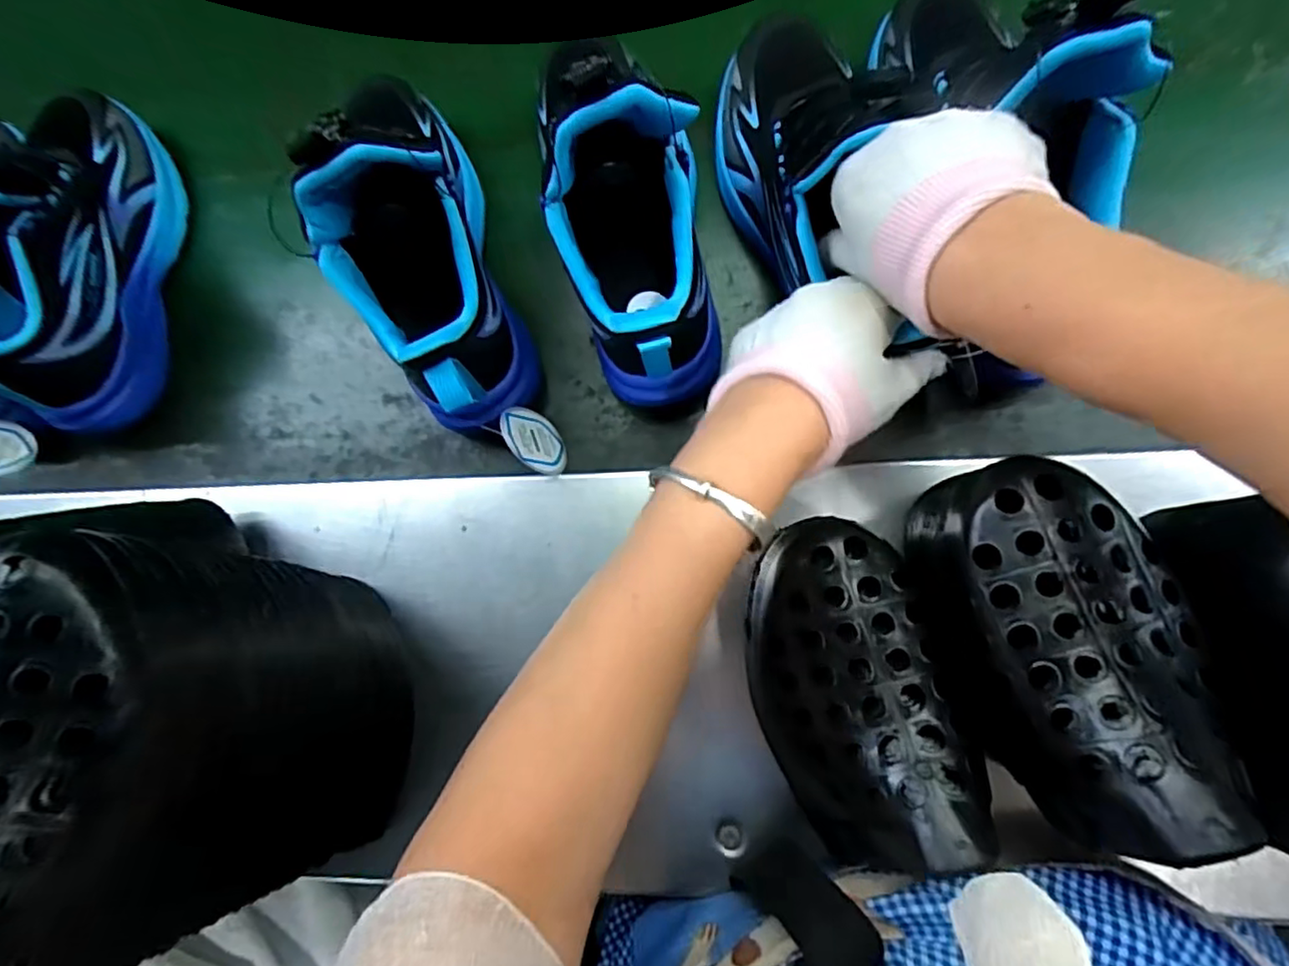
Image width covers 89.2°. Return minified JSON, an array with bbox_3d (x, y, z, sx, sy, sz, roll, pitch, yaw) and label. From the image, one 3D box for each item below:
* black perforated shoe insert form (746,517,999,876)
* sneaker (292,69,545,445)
[{"bbox_3d":[0.093,0.092,0.290,0.082,0.071,0.150,-18,81,3],"label":"black perforated shoe insert form"},{"bbox_3d":[-0.134,-0.142,0.374,0.077,0.145,0.224,-19,81,3],"label":"sneaker"}]

